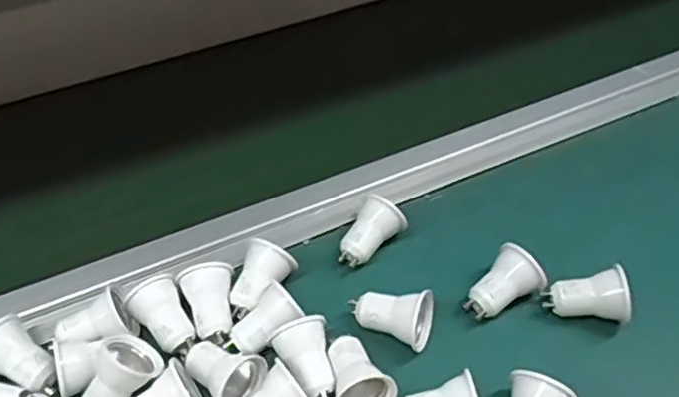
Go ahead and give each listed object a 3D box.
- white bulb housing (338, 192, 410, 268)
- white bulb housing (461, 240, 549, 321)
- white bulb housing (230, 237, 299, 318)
[{"bbox_3d":[0.021,0.024,0.400,0.027,0.031,0.040,29,55,24],"label":"white bulb housing"},{"bbox_3d":[0.098,0.052,0.369,0.030,0.029,0.039,36,58,28],"label":"white bulb housing"},{"bbox_3d":[-0.047,0.051,0.377,0.029,0.032,0.039,18,51,16],"label":"white bulb housing"}]

